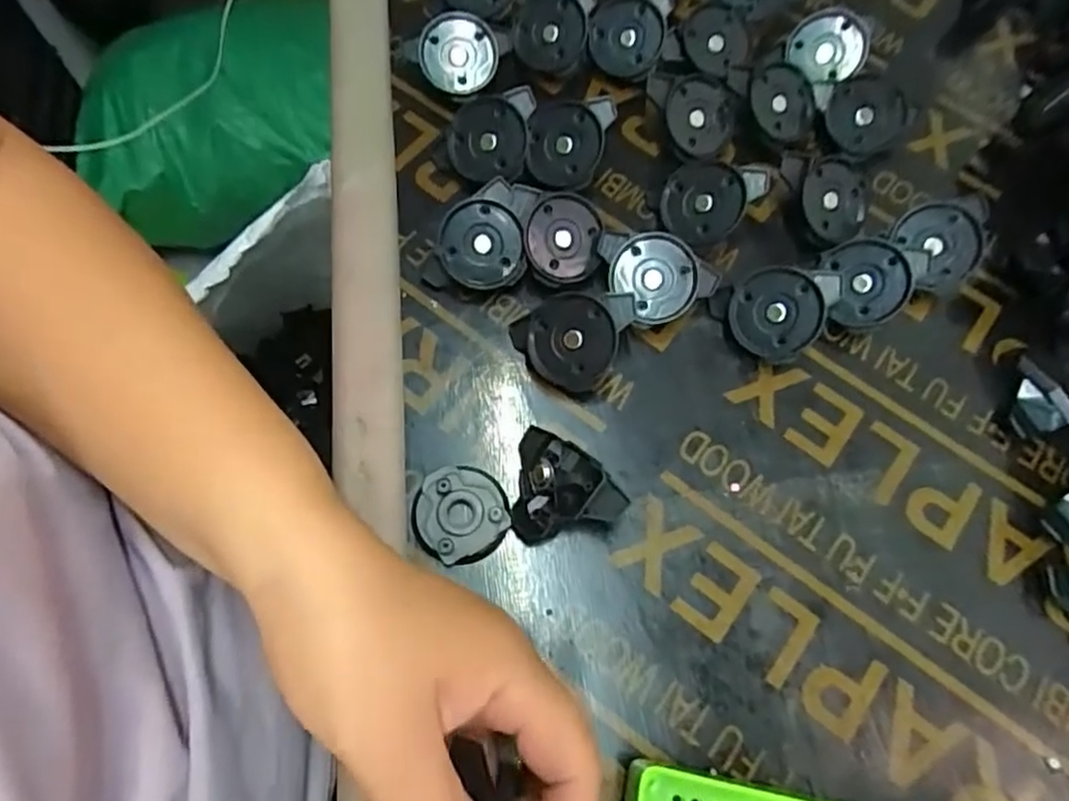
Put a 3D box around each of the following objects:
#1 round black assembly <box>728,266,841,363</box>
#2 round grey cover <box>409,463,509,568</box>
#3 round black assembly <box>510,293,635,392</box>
[{"bbox_3d":[0.118,-0.045,0.320,0.047,0.016,0.047,1,94,22],"label":"round black assembly"},{"bbox_3d":[-0.032,0.050,0.291,0.041,0.005,0.042,1,69,-2],"label":"round grey cover"},{"bbox_3d":[0.015,-0.029,0.310,0.055,0.021,0.046,9,92,12],"label":"round black assembly"}]

